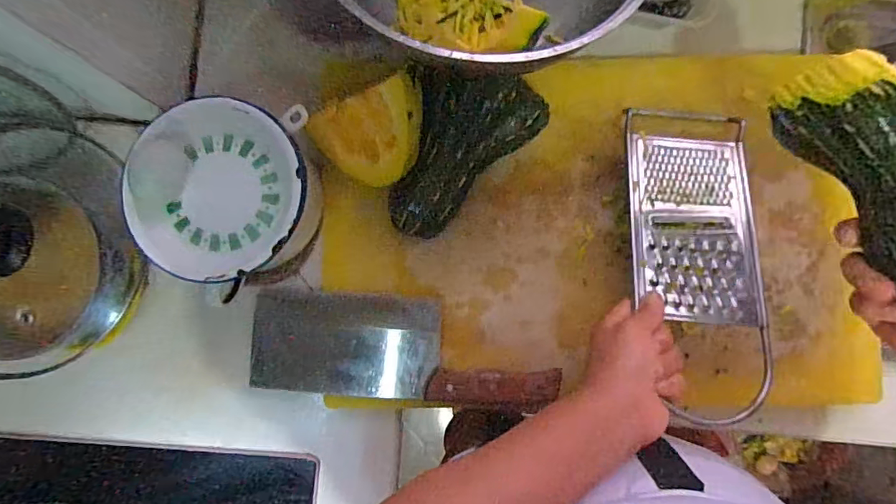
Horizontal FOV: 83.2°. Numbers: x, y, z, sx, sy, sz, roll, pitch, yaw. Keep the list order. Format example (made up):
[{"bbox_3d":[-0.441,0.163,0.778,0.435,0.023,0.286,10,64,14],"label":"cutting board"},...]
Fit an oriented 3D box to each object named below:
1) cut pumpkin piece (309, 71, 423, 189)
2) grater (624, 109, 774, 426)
[{"bbox_3d":[-0.076,-0.103,0.437,0.106,0.086,0.082,7,88,0],"label":"cut pumpkin piece"},{"bbox_3d":[0.215,-0.004,0.444,0.109,0.013,0.288,6,71,2],"label":"grater"}]

